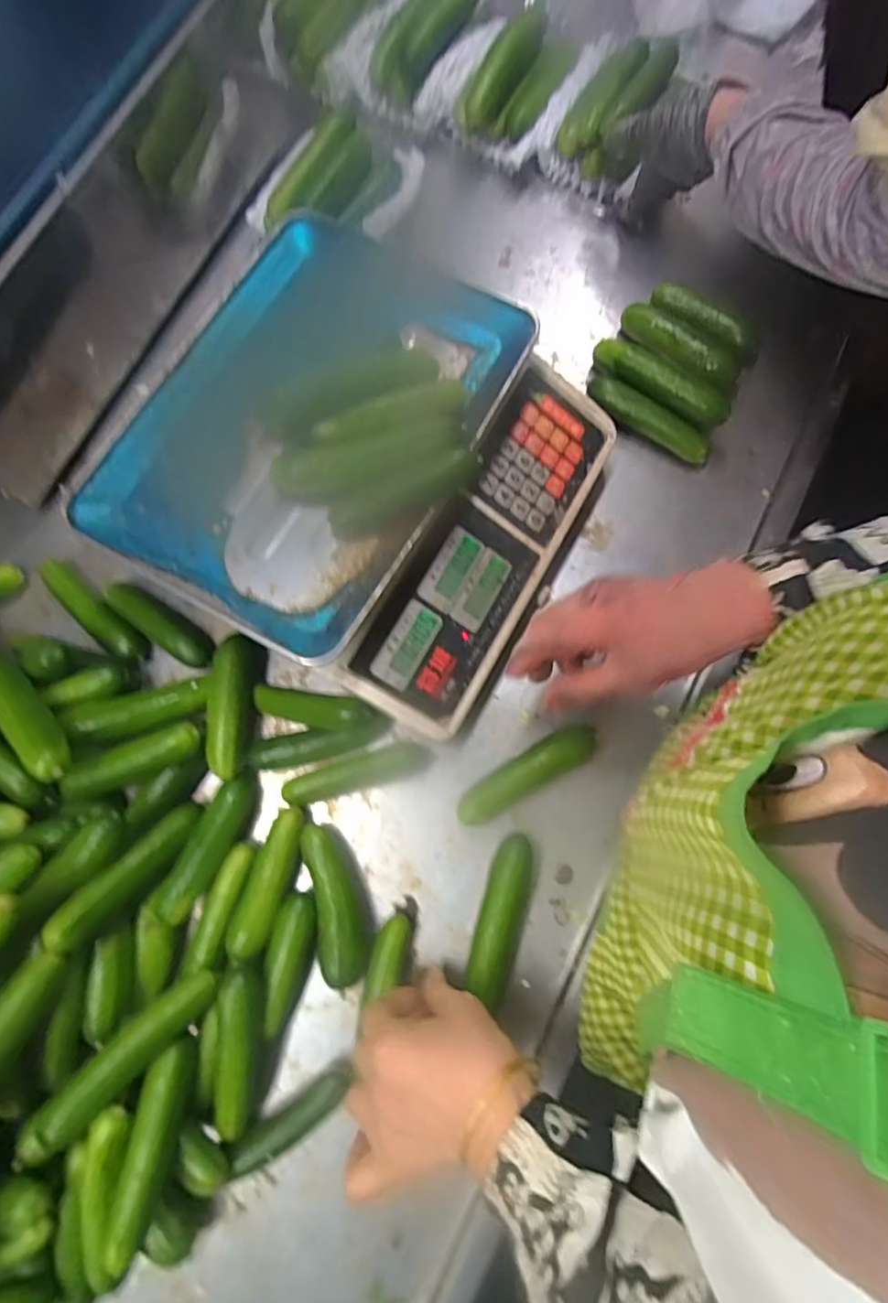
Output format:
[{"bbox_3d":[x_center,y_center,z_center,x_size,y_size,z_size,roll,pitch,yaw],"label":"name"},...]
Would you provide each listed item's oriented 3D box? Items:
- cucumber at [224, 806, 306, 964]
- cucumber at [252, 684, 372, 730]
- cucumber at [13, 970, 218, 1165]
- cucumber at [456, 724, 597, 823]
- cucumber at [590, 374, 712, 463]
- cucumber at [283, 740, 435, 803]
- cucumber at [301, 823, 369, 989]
[{"bbox_3d":[-0.136,0.177,0.447,0.031,0.024,0.107,17,78,6],"label":"cucumber"},{"bbox_3d":[-0.108,0.045,0.467,0.102,0.020,0.027,7,77,25],"label":"cucumber"},{"bbox_3d":[-0.222,0.282,0.399,0.142,0.032,0.028,-39,80,-22],"label":"cucumber"},{"bbox_3d":[0.065,0.100,0.472,0.122,0.032,0.029,-30,78,-5],"label":"cucumber"},{"bbox_3d":[0.188,-0.215,0.536,0.124,0.035,0.021,35,81,7],"label":"cucumber"},{"bbox_3d":[-0.072,0.099,0.479,0.120,0.020,0.029,-13,77,-1],"label":"cucumber"},{"bbox_3d":[-0.085,0.195,0.451,0.034,0.030,0.116,-15,77,-2],"label":"cucumber"}]

